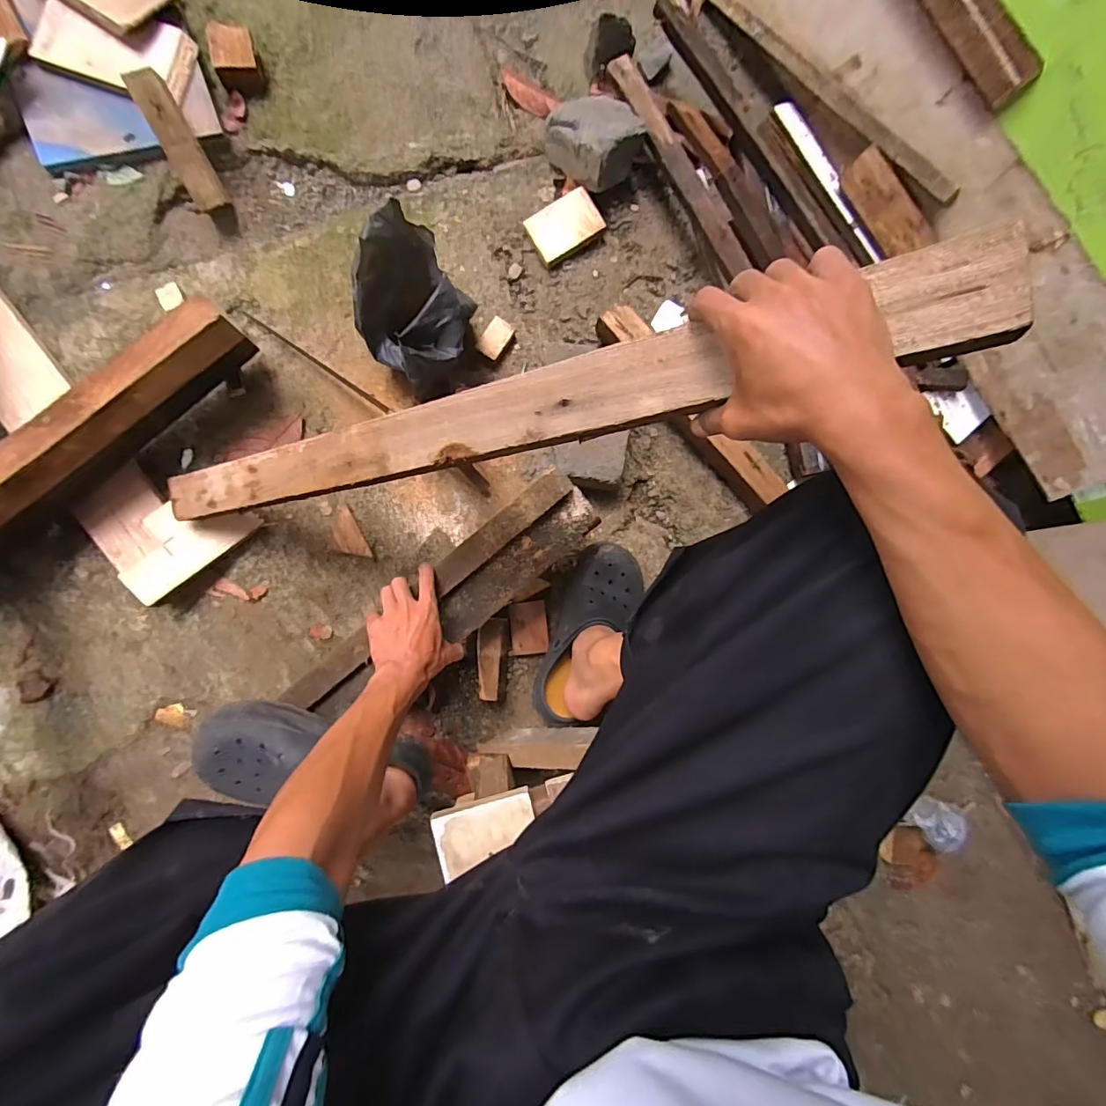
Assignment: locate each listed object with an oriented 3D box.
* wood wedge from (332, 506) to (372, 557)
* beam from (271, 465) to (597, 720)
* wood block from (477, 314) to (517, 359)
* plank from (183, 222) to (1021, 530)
[{"bbox_3d":[-0.293,-0.032,0.734,0.058,0.019,0.068,10,85,-6],"label":"wood wedge"},{"bbox_3d":[-0.141,0.067,0.650,0.445,0.044,0.101,-36,91,2],"label":"beam"},{"bbox_3d":[-0.087,-0.327,0.766,0.037,0.034,0.063,33,83,-4],"label":"wood block"},{"bbox_3d":[-0.107,-0.107,0.455,0.816,0.016,0.061,-6,86,27],"label":"plank"}]

